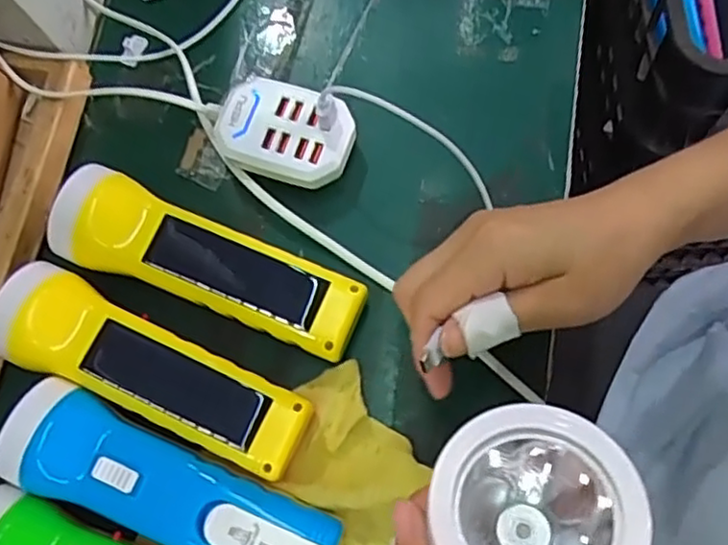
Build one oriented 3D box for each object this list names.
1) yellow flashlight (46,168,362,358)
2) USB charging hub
[{"bbox_3d":[-0.080,-0.004,0.356,0.164,0.039,0.051,19,76,9],"label":"yellow flashlight"},{"bbox_3d":[-0.044,-0.077,0.381,0.075,0.031,0.050,17,77,11],"label":"USB charging hub"}]

